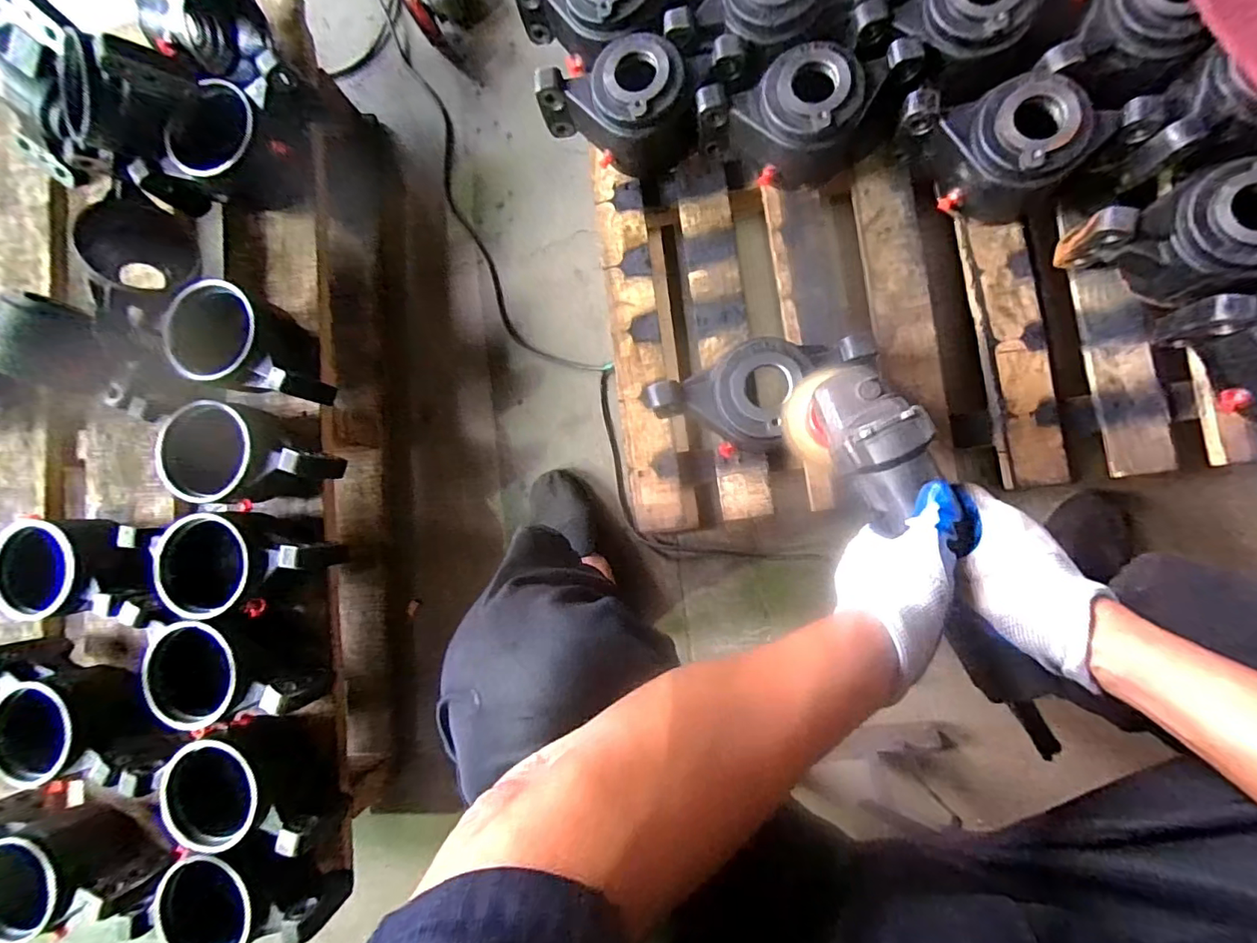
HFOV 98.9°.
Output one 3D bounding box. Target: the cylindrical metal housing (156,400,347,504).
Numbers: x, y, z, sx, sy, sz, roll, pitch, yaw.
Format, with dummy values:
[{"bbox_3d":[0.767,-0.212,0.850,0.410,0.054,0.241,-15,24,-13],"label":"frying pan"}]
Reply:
[{"bbox_3d":[-0.448,-0.018,0.644,0.183,0.098,0.113,3,87,8],"label":"cylindrical metal housing"}]

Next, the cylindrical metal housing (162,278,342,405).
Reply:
[{"bbox_3d":[-0.441,-0.152,0.646,0.152,0.106,0.114,9,88,8],"label":"cylindrical metal housing"}]

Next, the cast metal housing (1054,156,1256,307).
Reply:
[{"bbox_3d":[0.570,-0.226,0.531,0.208,0.099,0.117,-7,86,7],"label":"cast metal housing"}]

